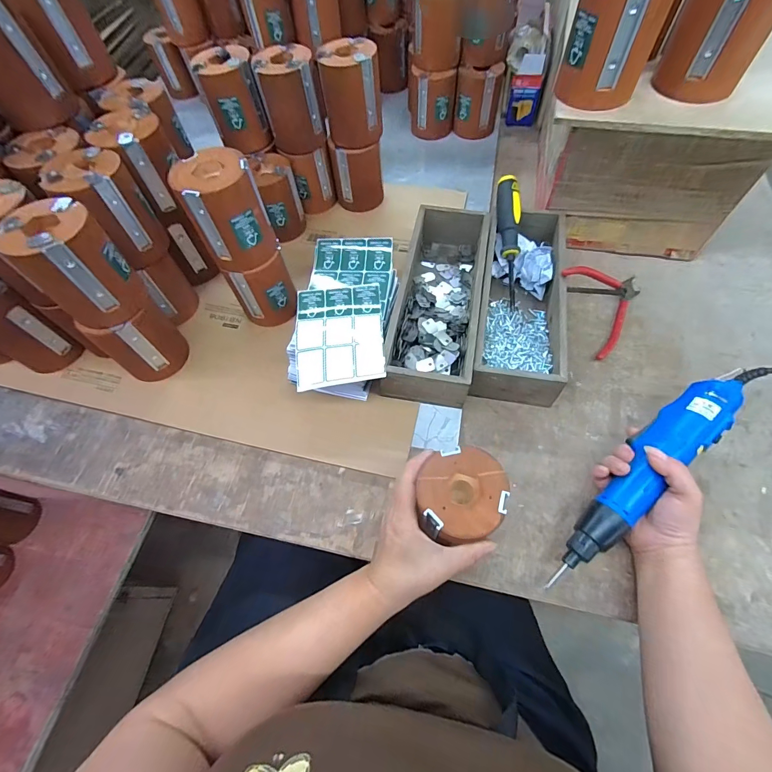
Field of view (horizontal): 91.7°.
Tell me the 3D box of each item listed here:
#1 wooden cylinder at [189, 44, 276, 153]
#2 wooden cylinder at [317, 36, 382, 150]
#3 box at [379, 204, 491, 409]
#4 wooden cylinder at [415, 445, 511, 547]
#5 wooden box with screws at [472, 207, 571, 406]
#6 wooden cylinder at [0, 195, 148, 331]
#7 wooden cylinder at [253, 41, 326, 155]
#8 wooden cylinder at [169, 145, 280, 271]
[{"bbox_3d":[-0.216,-0.404,0.535,0.071,0.104,0.072,-22,62,-8],"label":"wooden cylinder"},{"bbox_3d":[-0.049,-0.404,0.522,0.078,0.102,0.076,-10,61,-1],"label":"wooden cylinder"},{"bbox_3d":[0.073,-0.118,0.499,0.104,0.075,0.309,9,62,9],"label":"box"},{"bbox_3d":[0.067,0.097,0.332,0.073,0.032,0.077,0,61,5],"label":"wooden cylinder"},{"bbox_3d":[0.174,-0.115,0.494,0.102,0.065,0.283,7,62,8],"label":"wooden box with screws"},{"bbox_3d":[-0.312,-0.122,0.381,0.080,0.100,0.083,35,69,21],"label":"wooden cylinder"},{"bbox_3d":[-0.130,-0.398,0.526,0.081,0.102,0.068,-19,62,-6],"label":"wooden cylinder"},{"bbox_3d":[-0.173,-0.192,0.420,0.076,0.102,0.071,-22,62,-8],"label":"wooden cylinder"}]

